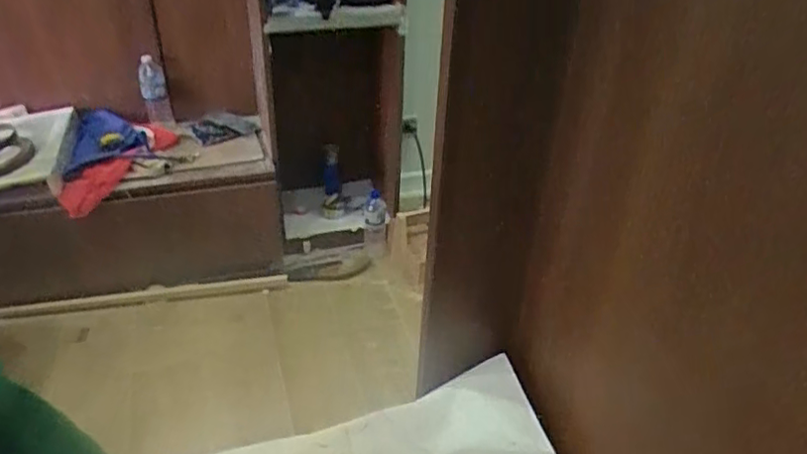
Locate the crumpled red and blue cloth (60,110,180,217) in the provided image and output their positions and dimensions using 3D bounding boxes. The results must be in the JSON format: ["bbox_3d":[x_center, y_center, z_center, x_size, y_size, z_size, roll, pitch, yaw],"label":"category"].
[{"bbox_3d":[-0.777,-0.176,1.674,0.258,0.175,0.279,2,35,2],"label":"crumpled red and blue cloth"}]

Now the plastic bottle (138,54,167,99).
[{"bbox_3d":[-0.702,-0.412,1.708,0.068,0.141,0.066,-14,37,-20],"label":"plastic bottle"}]

